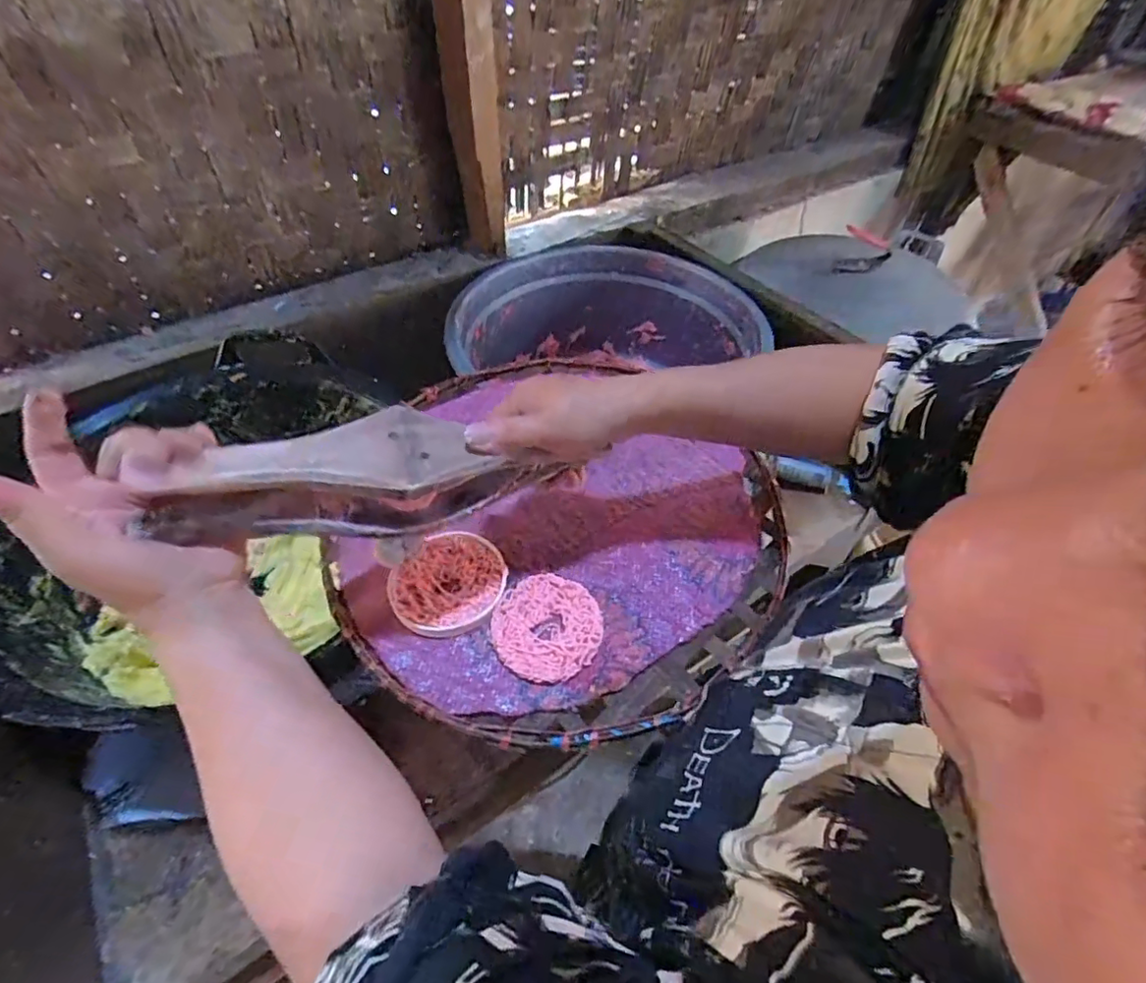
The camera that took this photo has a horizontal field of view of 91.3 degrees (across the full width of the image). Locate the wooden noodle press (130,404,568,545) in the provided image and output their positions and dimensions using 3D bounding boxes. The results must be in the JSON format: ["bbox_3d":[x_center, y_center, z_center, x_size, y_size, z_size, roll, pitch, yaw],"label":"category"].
[{"bbox_3d":[-0.119,-0.009,0.324,0.205,0.048,0.060,-7,52,-19],"label":"wooden noodle press"}]

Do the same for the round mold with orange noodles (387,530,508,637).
[{"bbox_3d":[-0.093,0.068,0.422,0.079,0.009,0.086,0,52,0],"label":"round mold with orange noodles"}]

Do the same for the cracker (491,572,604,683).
[{"bbox_3d":[-0.019,0.095,0.404,0.076,0.009,0.079,0,52,0],"label":"cracker"}]

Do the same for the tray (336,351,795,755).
[{"bbox_3d":[0.002,0.012,0.478,0.339,0.029,0.381,10,53,8],"label":"tray"}]

